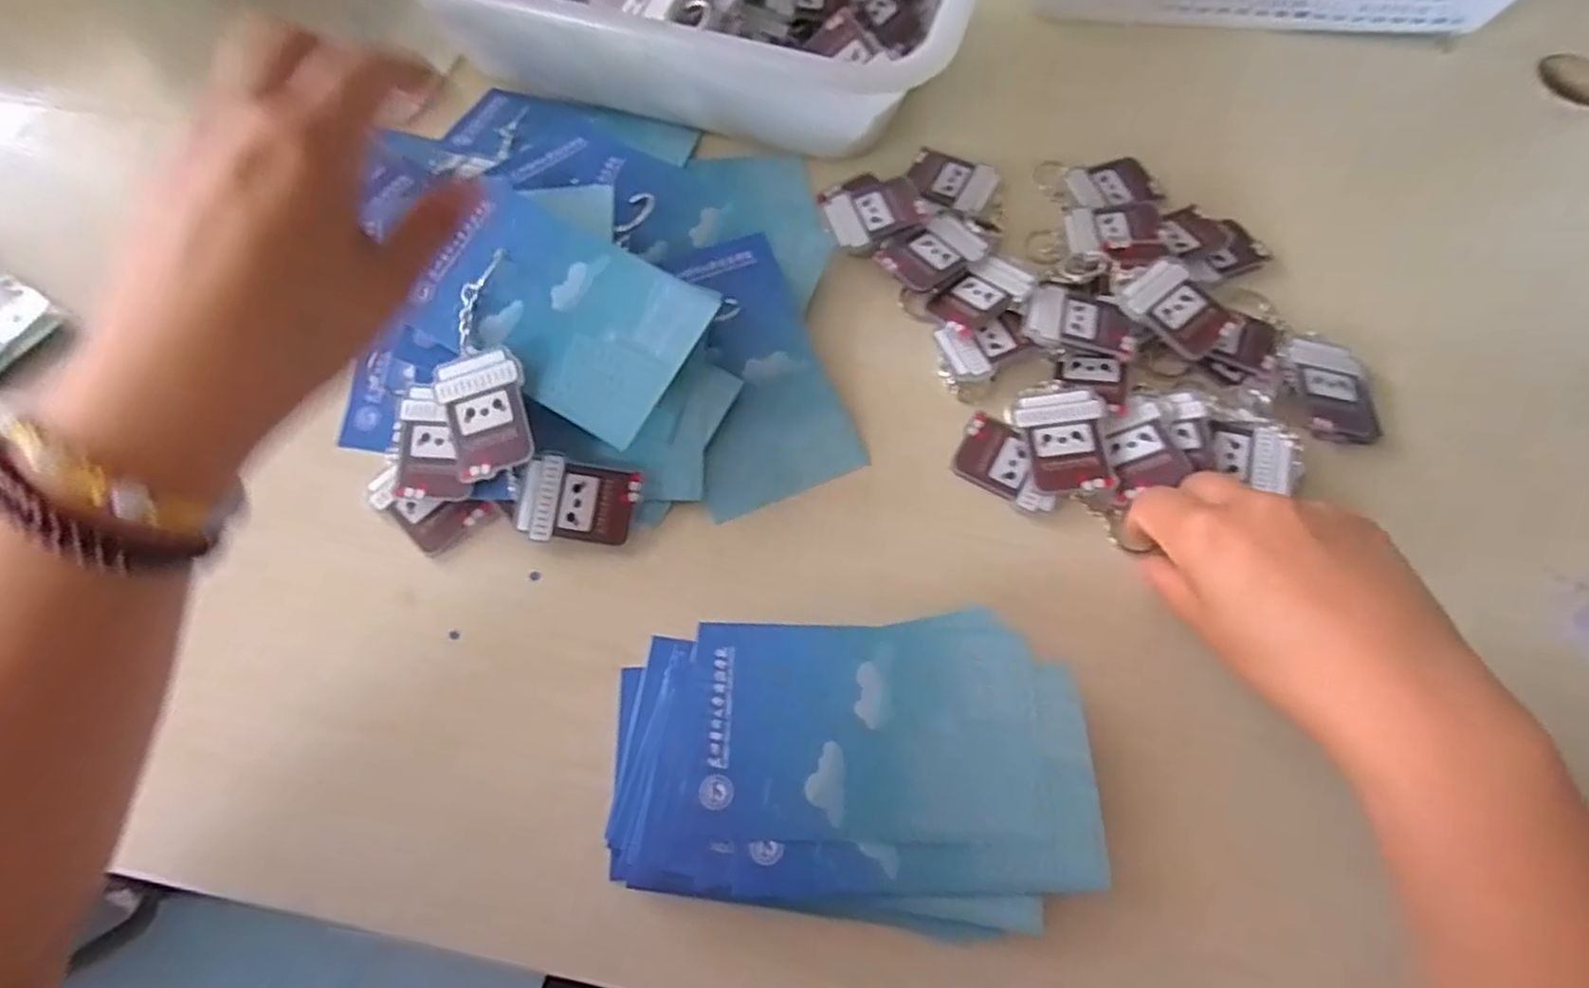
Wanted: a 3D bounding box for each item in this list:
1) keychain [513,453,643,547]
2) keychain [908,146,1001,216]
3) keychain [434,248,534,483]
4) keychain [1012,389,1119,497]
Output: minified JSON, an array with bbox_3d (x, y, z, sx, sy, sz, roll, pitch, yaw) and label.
[{"bbox_3d":[-0.097,0.004,0.331,0.051,0.004,0.037,13,83,1],"label":"keychain"},{"bbox_3d":[0.089,-0.178,0.422,0.049,0.005,0.041,27,68,10],"label":"keychain"},{"bbox_3d":[-0.138,-0.056,0.325,0.037,0.010,0.097,-6,88,-4],"label":"keychain"},{"bbox_3d":[0.128,-0.024,0.347,0.040,0.006,0.051,-7,68,10],"label":"keychain"}]

